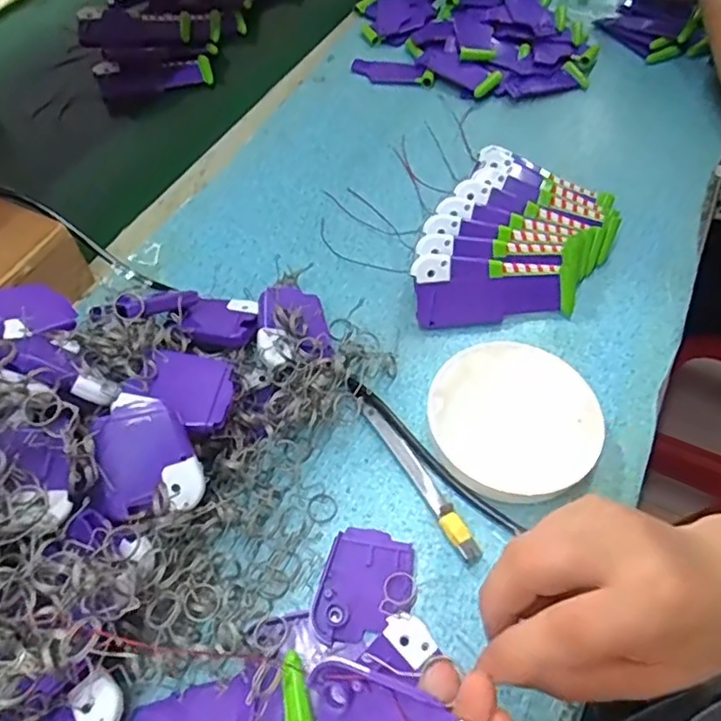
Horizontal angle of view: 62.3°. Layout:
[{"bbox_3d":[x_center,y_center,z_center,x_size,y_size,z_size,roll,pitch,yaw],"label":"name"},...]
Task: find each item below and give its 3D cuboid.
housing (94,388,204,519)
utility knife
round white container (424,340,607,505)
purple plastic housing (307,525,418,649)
[{"bbox_3d":[-0.117,0.052,0.328,0.051,0.017,0.062,-12,87,-6],"label":"housing"},{"bbox_3d":[0.035,0.070,0.373,0.016,0.012,0.125,-27,61,-19],"label":"utility knife"},{"bbox_3d":[0.099,0.037,0.387,0.104,0.026,0.101,1,56,-1],"label":"round white container"},{"bbox_3d":[0.004,0.128,0.336,0.050,0.009,0.065,16,57,9],"label":"purple plastic housing"}]

